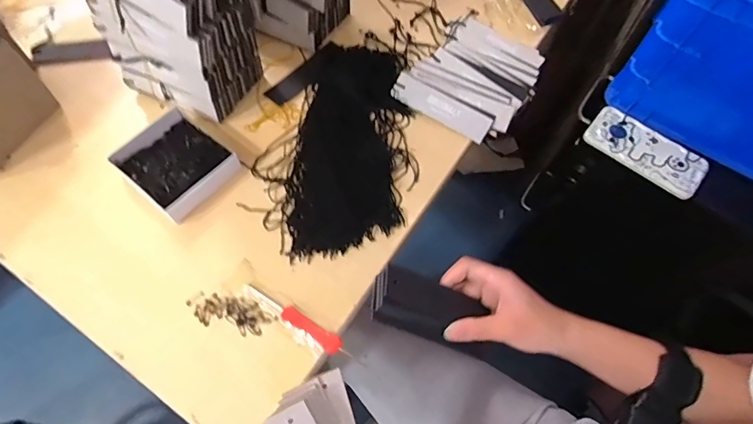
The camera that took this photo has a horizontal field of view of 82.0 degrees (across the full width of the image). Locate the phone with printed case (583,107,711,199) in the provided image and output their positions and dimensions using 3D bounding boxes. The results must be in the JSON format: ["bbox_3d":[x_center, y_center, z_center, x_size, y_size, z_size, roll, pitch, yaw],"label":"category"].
[{"bbox_3d":[0.394,-0.090,0.635,0.167,0.015,0.073,35,68,15],"label":"phone with printed case"}]

